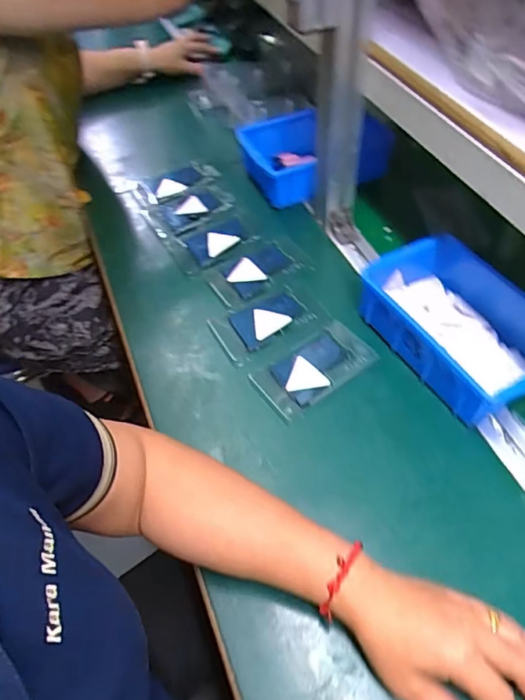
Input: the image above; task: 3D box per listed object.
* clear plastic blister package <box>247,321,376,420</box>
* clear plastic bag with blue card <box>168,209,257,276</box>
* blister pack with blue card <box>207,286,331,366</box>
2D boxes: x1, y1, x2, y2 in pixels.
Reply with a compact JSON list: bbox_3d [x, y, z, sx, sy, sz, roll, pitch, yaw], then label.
[{"bbox_3d":[0.057,0.016,0.546,0.125,0.017,0.074,-28,56,-19],"label":"clear plastic blister package"},{"bbox_3d":[-0.068,-0.149,0.691,0.103,0.014,0.093,-26,55,-17],"label":"clear plastic bag with blue card"},{"bbox_3d":[0.005,-0.032,0.600,0.118,0.017,0.076,-23,54,-15],"label":"blister pack with blue card"}]

